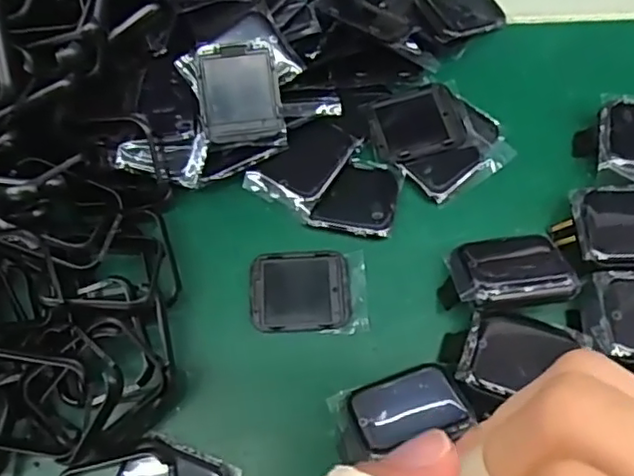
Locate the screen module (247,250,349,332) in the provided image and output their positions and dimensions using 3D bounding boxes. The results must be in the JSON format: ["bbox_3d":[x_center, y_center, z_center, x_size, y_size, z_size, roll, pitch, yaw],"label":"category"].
[{"bbox_3d":[-0.007,0.022,0.254,0.040,0.008,0.033,-3,69,-1],"label":"screen module"}]

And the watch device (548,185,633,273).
[{"bbox_3d":[0.125,-0.002,0.252,0.048,0.015,0.035,-5,69,-2],"label":"watch device"}]

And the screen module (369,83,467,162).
[{"bbox_3d":[0.044,-0.050,0.273,0.040,0.005,0.033,-16,70,-6],"label":"screen module"}]

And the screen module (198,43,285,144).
[{"bbox_3d":[-0.032,-0.059,0.253,0.031,0.004,0.039,-7,95,5],"label":"screen module"}]

